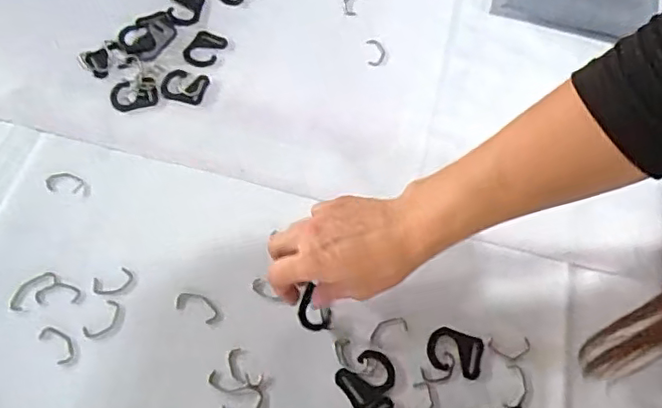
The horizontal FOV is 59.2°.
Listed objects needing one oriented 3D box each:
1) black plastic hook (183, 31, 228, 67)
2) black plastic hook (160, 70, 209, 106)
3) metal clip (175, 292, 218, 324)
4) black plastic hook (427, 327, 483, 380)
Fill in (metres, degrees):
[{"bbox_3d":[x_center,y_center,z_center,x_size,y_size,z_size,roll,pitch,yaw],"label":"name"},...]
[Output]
[{"bbox_3d":[-0.129,-0.159,0.597,0.033,0.004,0.045,20,63,7],"label":"black plastic hook"},{"bbox_3d":[-0.145,-0.116,0.573,0.044,0.004,0.038,13,62,3],"label":"black plastic hook"},{"bbox_3d":[-0.108,0.082,0.474,0.037,0.004,0.019,23,63,9],"label":"metal clip"},{"bbox_3d":[0.099,0.118,0.466,0.043,0.004,0.035,17,63,5],"label":"black plastic hook"}]

